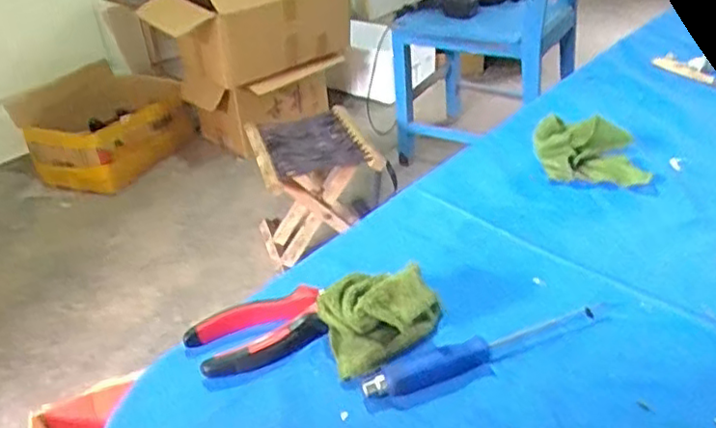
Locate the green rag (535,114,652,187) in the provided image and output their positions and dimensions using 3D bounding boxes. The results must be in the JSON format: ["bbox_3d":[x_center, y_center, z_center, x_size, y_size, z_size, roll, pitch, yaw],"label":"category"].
[{"bbox_3d":[0.235,-0.065,0.668,0.109,0.050,0.062,1,32,10],"label":"green rag"}]

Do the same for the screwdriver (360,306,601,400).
[{"bbox_3d":[0.087,0.093,0.464,0.178,0.016,0.023,-17,33,-17],"label":"screwdriver"}]

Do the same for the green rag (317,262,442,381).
[{"bbox_3d":[0.016,0.069,0.481,0.092,0.050,0.065,-20,35,-22],"label":"green rag"}]

